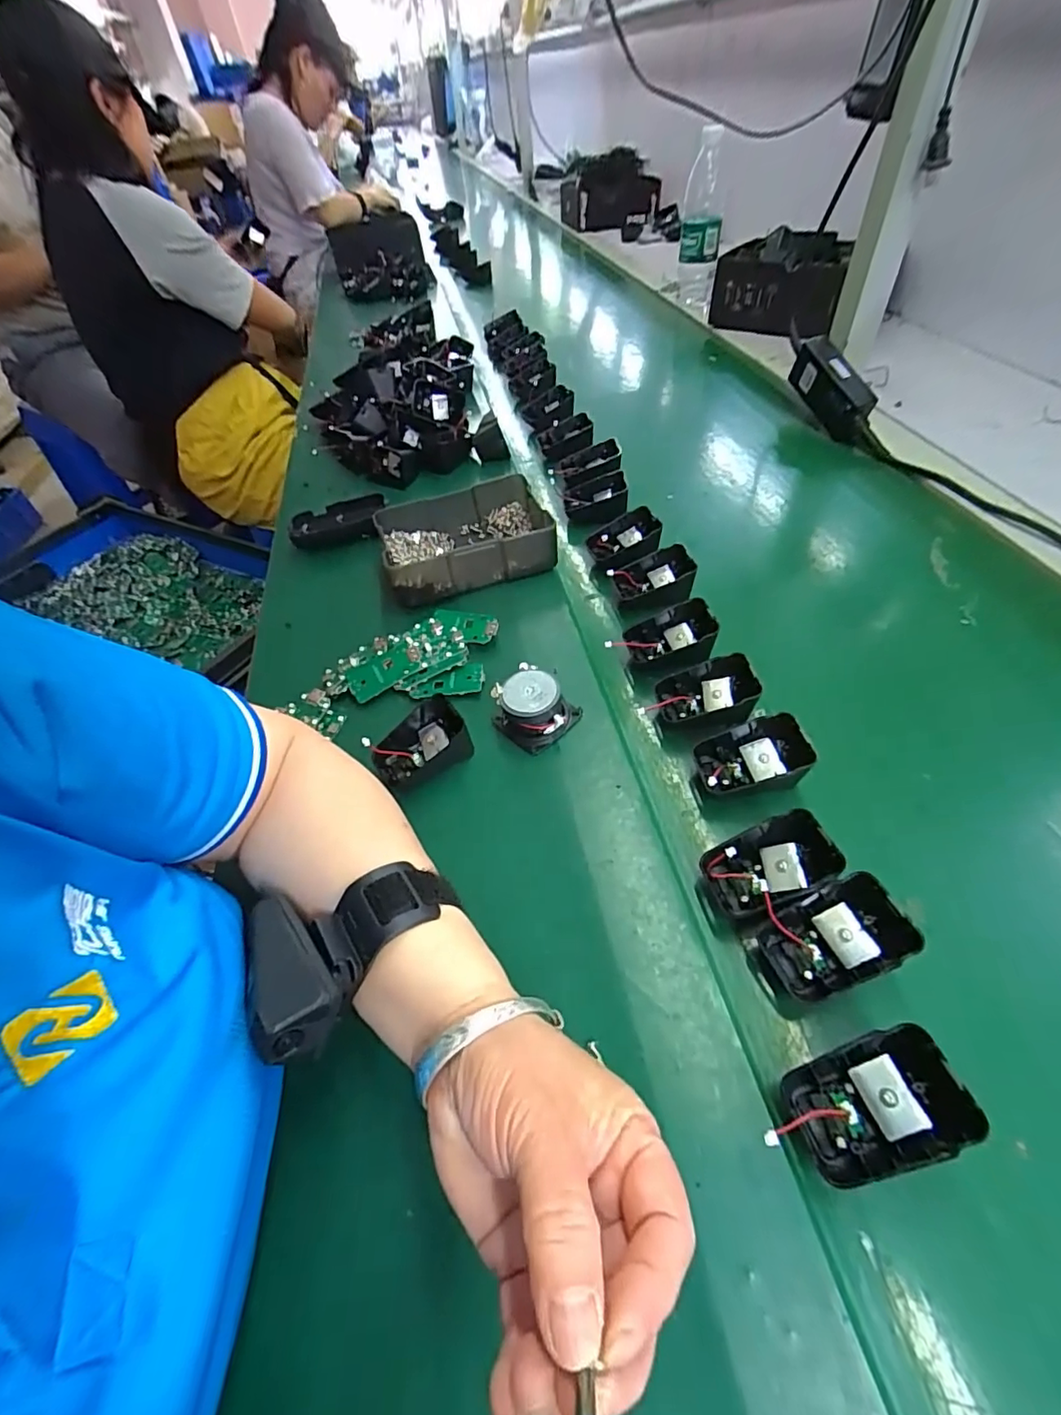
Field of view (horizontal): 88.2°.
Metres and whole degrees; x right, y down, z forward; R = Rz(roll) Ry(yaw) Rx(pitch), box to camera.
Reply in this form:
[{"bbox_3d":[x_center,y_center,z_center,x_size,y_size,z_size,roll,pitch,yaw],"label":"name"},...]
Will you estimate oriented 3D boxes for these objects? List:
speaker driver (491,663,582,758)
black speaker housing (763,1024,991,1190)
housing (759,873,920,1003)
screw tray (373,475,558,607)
[{"bbox_3d":[0.001,0.000,0.406,0.055,0.036,0.049,28,61,29],"label":"speaker driver"},{"bbox_3d":[0.149,0.175,0.240,0.069,0.031,0.046,-21,51,-6],"label":"black speaker housing"},{"bbox_3d":[0.160,0.122,0.287,0.069,0.026,0.042,-35,49,14],"label":"housing"},{"bbox_3d":[-0.065,-0.171,0.540,0.162,0.039,0.127,-14,51,-6],"label":"screw tray"}]

